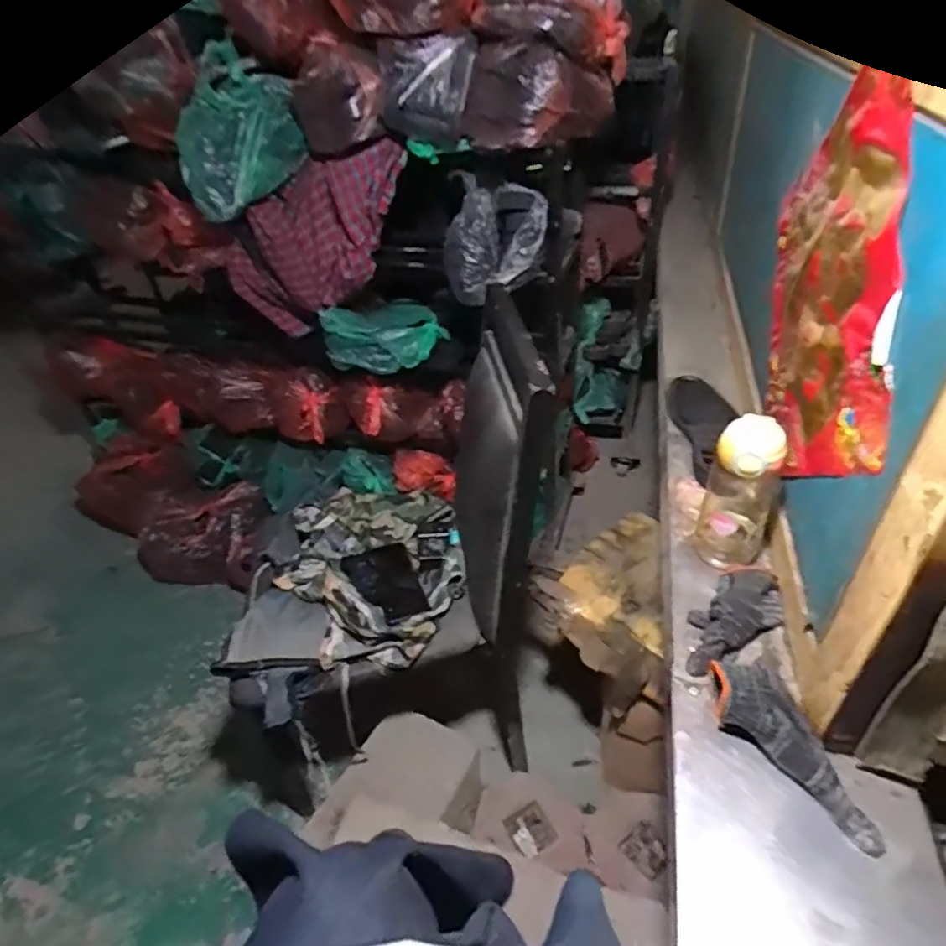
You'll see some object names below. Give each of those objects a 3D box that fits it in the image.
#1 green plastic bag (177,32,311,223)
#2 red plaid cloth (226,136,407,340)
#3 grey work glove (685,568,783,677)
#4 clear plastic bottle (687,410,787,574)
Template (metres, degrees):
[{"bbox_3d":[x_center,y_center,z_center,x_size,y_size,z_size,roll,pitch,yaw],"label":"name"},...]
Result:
[{"bbox_3d":[-0.420,-0.584,1.071,0.100,0.233,0.261,17,57,32],"label":"green plastic bag"},{"bbox_3d":[-0.331,-0.452,1.243,0.540,0.232,0.162,-22,19,47],"label":"red plaid cloth"},{"bbox_3d":[0.283,0.159,0.677,0.156,0.030,0.076,-33,45,-30],"label":"grey work glove"},{"bbox_3d":[0.315,0.033,0.726,0.081,0.204,0.096,15,43,25],"label":"clear plastic bottle"}]

